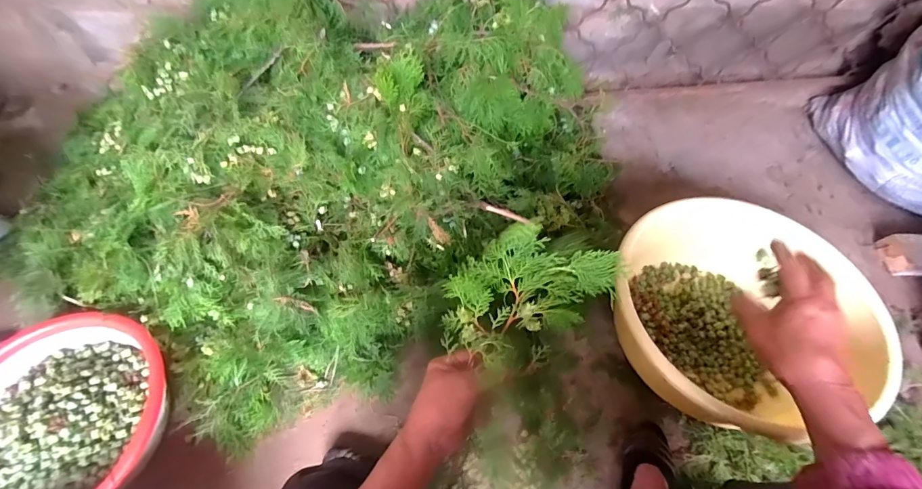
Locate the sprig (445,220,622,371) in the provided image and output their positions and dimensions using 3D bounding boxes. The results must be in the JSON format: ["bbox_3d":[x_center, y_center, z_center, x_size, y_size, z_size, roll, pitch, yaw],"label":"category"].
[{"bbox_3d":[0.061,0.043,0.395,0.158,0.094,0.084,-22,60,-15],"label":"sprig"}]

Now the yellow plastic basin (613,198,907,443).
[{"bbox_3d":[0.507,0.145,0.783,0.406,0.226,0.443,1,57,-1],"label":"yellow plastic basin"}]

